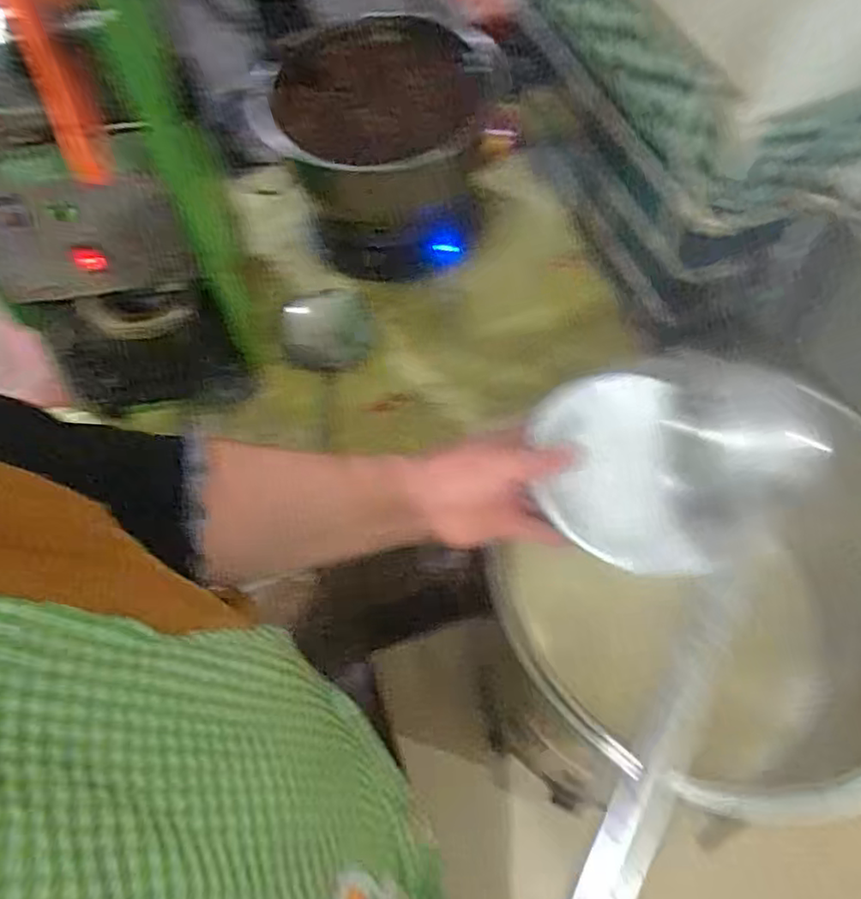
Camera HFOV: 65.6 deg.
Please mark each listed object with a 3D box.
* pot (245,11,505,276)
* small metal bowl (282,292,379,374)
[{"bbox_3d":[-0.066,-0.390,0.868,0.283,0.200,0.266,-1,62,2],"label":"pot"},{"bbox_3d":[-0.125,-0.145,0.825,0.115,0.050,0.099,-11,62,-3],"label":"small metal bowl"}]

